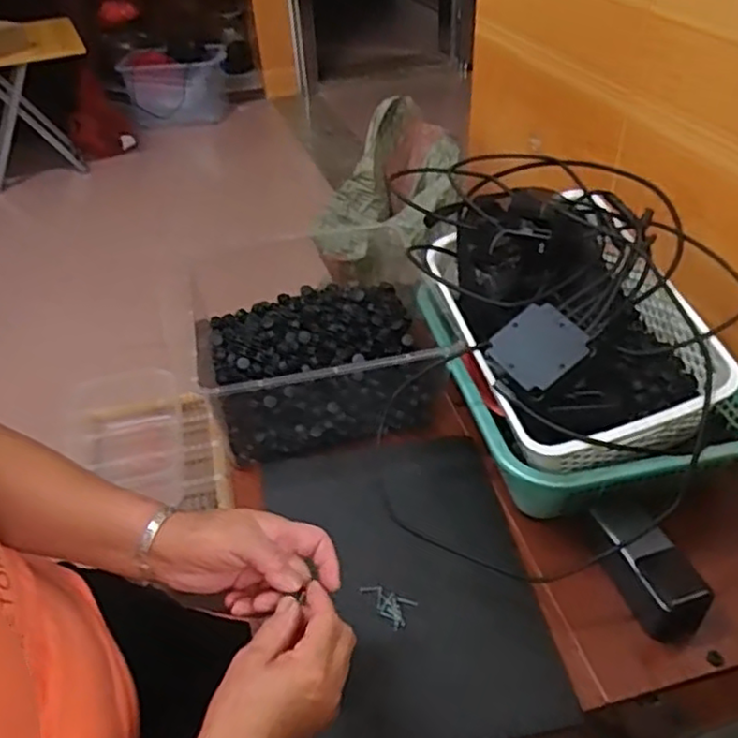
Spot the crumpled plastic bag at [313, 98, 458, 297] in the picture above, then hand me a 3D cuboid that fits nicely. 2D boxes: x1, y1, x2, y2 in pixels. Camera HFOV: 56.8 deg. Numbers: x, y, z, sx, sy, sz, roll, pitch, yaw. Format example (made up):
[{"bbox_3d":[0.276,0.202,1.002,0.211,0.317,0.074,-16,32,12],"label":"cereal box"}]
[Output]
[{"bbox_3d":[0.042,-0.301,1.149,0.189,0.096,0.387,10,58,15],"label":"crumpled plastic bag"}]

